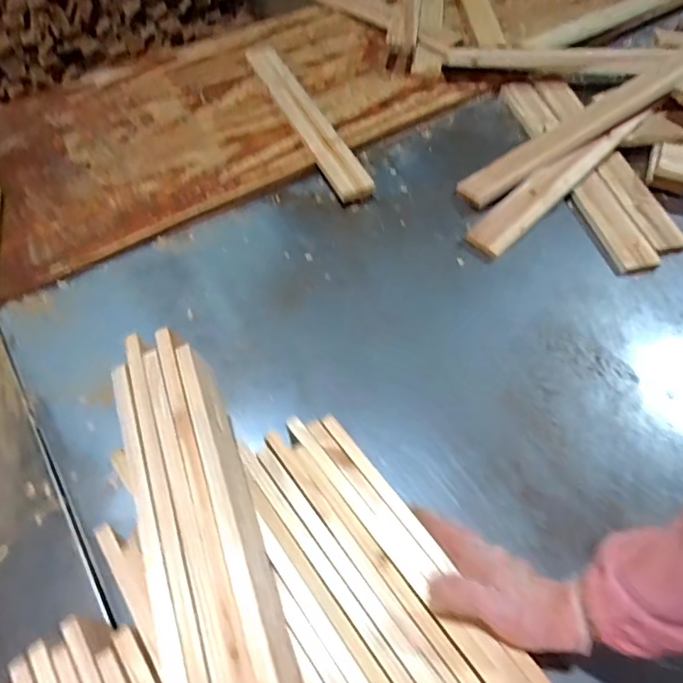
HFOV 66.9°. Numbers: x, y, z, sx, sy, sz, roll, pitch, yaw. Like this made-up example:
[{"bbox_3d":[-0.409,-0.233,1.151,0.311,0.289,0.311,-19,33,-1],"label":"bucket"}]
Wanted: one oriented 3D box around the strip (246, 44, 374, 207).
[{"bbox_3d":[-0.074,-0.432,0.965,0.063,0.024,0.519,-24,58,-8],"label":"strip"}]

